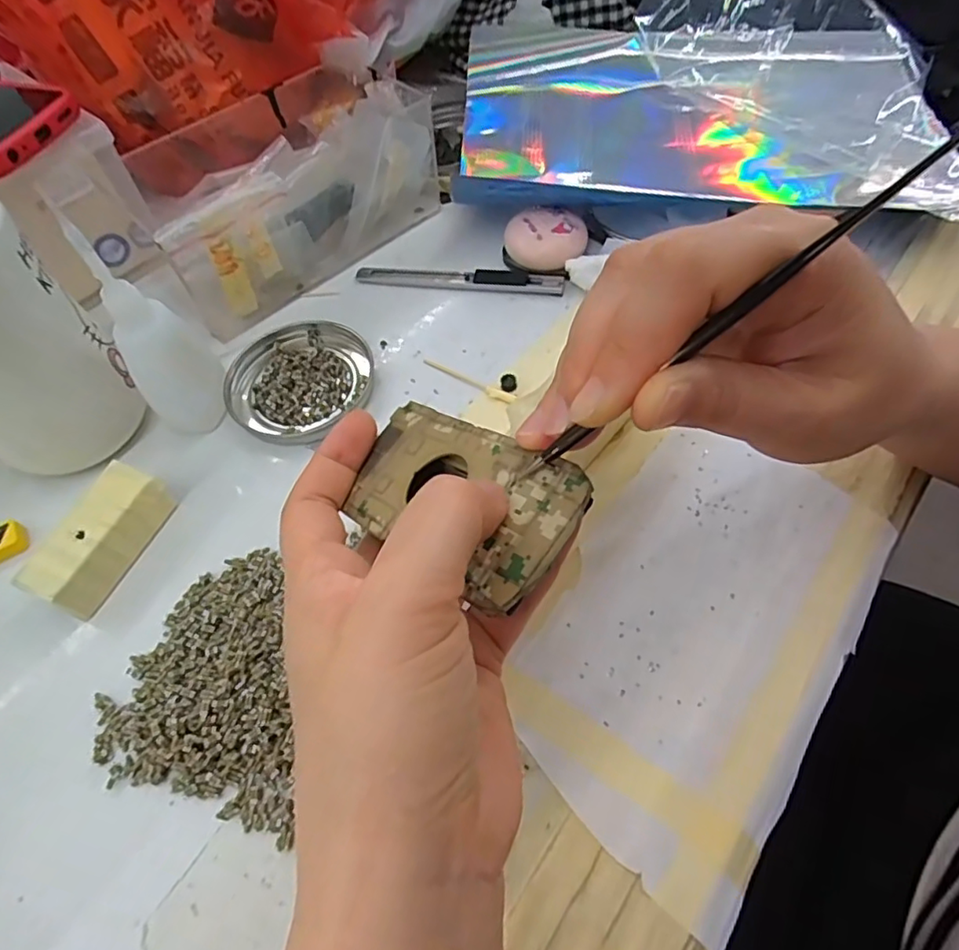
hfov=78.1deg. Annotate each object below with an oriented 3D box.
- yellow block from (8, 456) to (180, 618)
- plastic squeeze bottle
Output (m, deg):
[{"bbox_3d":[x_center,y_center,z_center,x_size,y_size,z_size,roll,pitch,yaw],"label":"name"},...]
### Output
[{"bbox_3d":[-0.171,0.029,0.269,0.029,0.025,0.064,19,62,14],"label":"yellow block"},{"bbox_3d":[-0.153,-0.064,0.276,0.036,0.106,0.038,-21,60,-9],"label":"plastic squeeze bottle"}]

